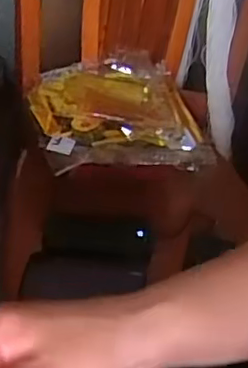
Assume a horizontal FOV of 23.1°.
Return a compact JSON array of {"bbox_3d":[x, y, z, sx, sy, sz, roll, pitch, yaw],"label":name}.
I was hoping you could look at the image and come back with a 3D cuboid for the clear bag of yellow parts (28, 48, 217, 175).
[{"bbox_3d":[-0.008,-0.116,0.978,0.275,0.053,0.233,-4,44,-17],"label":"clear bag of yellow parts"}]

